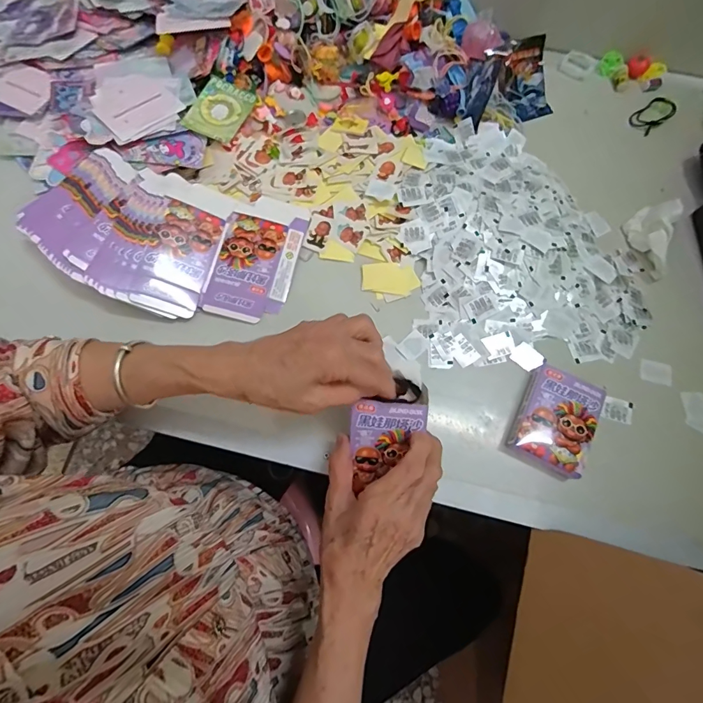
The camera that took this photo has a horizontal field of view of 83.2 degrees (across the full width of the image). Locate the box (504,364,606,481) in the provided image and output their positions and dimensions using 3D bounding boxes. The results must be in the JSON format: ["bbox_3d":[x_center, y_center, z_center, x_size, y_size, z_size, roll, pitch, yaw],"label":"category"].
[{"bbox_3d":[0.199,0.068,0.389,0.069,0.026,0.097,25,74,7],"label":"box"}]

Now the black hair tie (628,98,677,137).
[{"bbox_3d":[0.397,-0.312,0.522,0.062,0.009,0.035,-36,76,-11],"label":"black hair tie"}]

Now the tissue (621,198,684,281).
[{"bbox_3d":[0.341,-0.133,0.444,0.043,0.036,0.091,6,72,1],"label":"tissue"}]

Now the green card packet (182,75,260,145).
[{"bbox_3d":[-0.159,-0.298,0.488,0.061,0.007,0.086,25,70,-5],"label":"green card packet"}]

